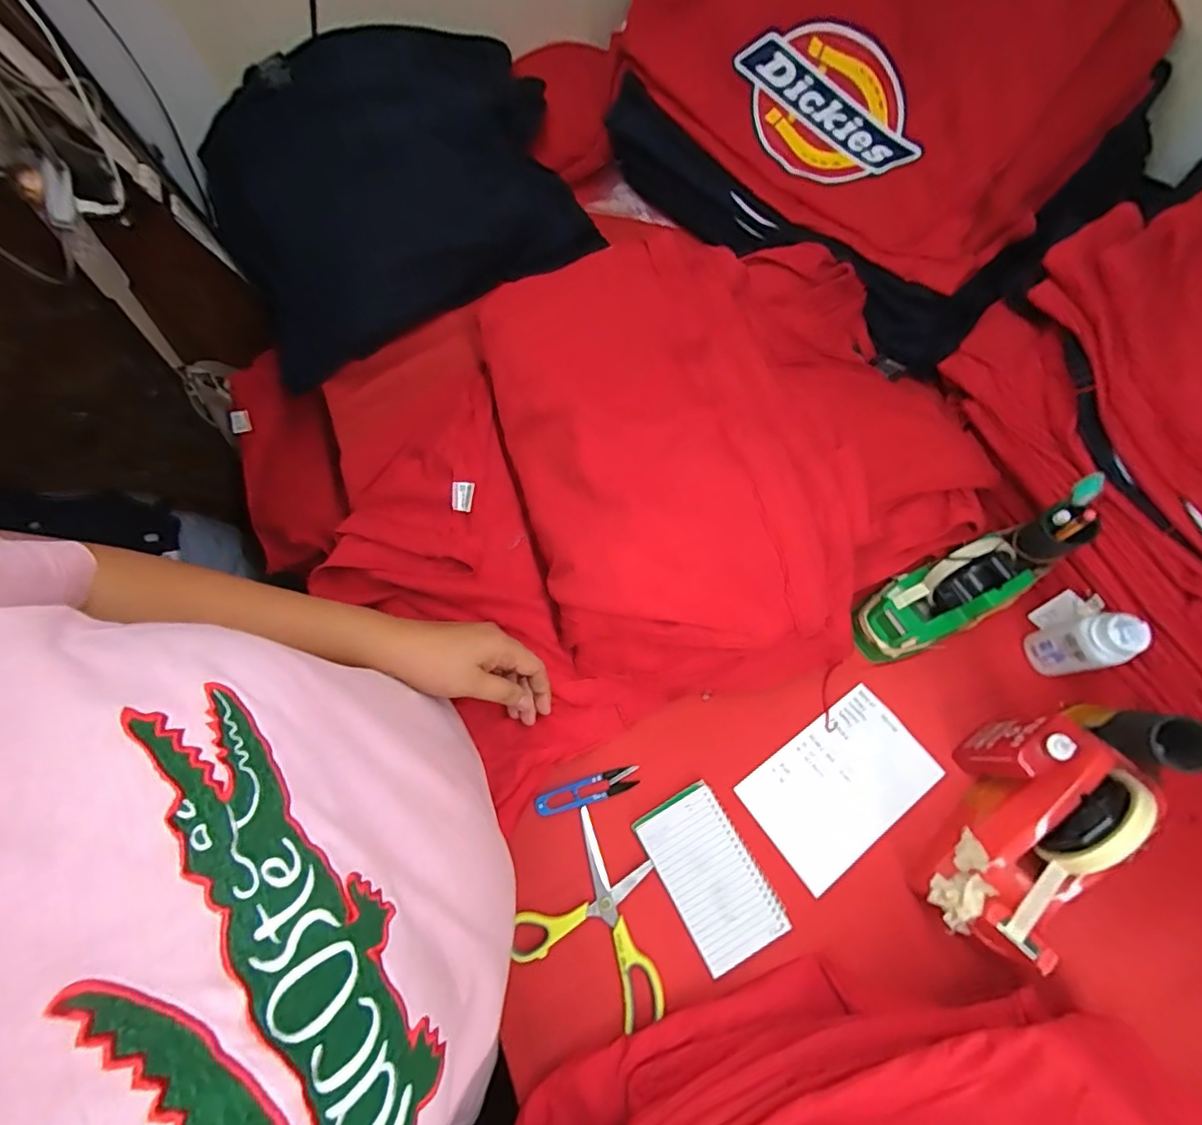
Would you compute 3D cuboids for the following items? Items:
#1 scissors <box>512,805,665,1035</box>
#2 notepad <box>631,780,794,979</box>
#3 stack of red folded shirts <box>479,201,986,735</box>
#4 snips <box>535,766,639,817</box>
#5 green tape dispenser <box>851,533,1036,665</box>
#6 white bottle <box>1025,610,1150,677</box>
[{"bbox_3d":[0.006,0.329,0.478,0.142,0.010,0.130,31,74,12],"label":"scissors"},{"bbox_3d":[0.099,0.284,0.482,0.081,0.008,0.137,-29,72,-8],"label":"notepad"},{"bbox_3d":[0.136,-0.142,0.573,0.465,0.124,0.512,-16,70,-3],"label":"stack of red folded shirts"},{"bbox_3d":[-0.014,0.225,0.519,0.103,0.004,0.023,-17,70,-4],"label":"snips"},{"bbox_3d":[0.318,0.037,0.501,0.136,0.092,0.071,-25,71,-7],"label":"green tape dispenser"},{"bbox_3d":[0.427,0.074,0.471,0.037,0.100,0.044,-23,71,-6],"label":"white bottle"}]

